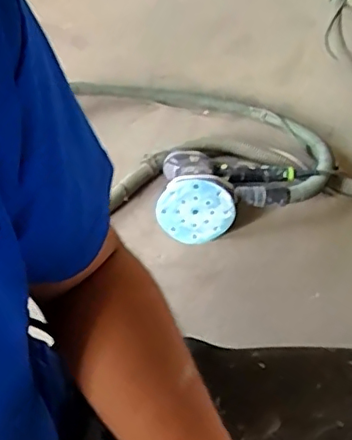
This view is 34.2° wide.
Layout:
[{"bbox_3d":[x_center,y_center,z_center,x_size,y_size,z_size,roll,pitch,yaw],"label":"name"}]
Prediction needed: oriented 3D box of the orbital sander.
[{"bbox_3d":[0.099,-0.063,1.136,0.257,0.126,0.186,6,51,2],"label":"orbital sander"}]

